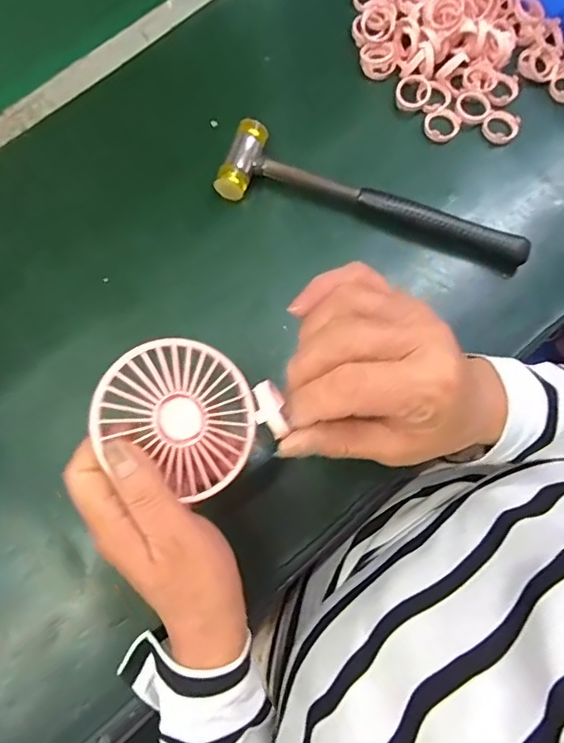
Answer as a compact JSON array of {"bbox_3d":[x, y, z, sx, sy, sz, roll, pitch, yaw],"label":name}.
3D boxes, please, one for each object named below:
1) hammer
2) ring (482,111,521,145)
[{"bbox_3d":[0.073,-0.137,0.399,0.238,0.025,0.058,15,76,3],"label":"hammer"},{"bbox_3d":[0.180,-0.201,0.422,0.028,0.007,0.029,34,78,7],"label":"ring"}]

